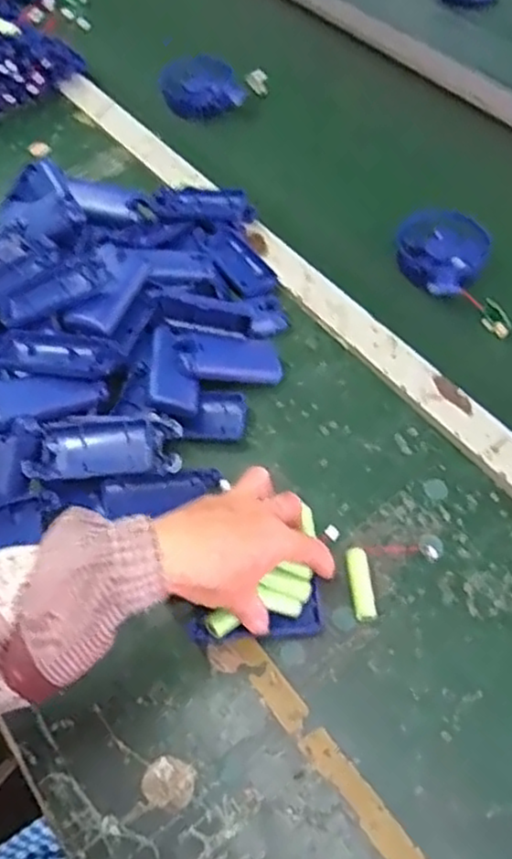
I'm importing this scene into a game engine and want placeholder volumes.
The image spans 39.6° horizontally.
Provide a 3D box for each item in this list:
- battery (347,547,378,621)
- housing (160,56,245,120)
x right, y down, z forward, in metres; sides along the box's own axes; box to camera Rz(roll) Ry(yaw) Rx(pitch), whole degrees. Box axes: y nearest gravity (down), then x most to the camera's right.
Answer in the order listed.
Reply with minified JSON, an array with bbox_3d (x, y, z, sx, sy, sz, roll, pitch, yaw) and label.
[{"bbox_3d":[0.076,0.113,0.518,0.017,0.012,0.053,-3,55,-1],"label":"battery"},{"bbox_3d":[-0.064,-0.418,0.875,0.101,0.060,0.074,-12,56,-6],"label":"housing"}]

